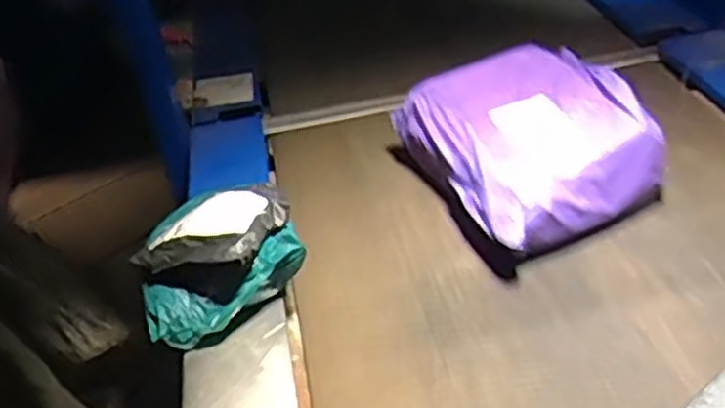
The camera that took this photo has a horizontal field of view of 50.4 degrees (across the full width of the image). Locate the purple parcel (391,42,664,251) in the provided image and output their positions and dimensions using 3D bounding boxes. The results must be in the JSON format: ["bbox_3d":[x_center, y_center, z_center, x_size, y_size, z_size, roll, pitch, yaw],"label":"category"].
[{"bbox_3d":[0.198,-0.097,0.960,0.231,0.118,0.312,-18,38,-15],"label":"purple parcel"}]

